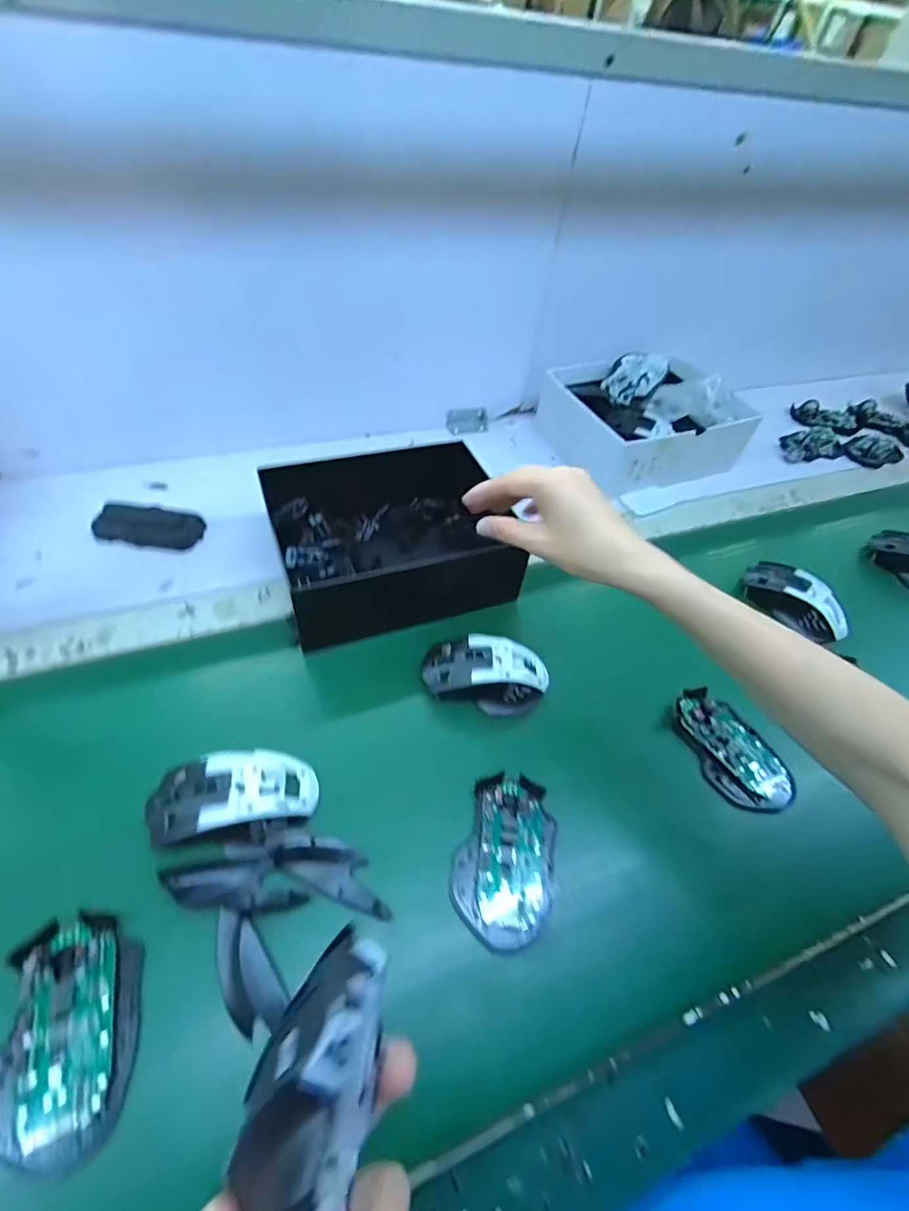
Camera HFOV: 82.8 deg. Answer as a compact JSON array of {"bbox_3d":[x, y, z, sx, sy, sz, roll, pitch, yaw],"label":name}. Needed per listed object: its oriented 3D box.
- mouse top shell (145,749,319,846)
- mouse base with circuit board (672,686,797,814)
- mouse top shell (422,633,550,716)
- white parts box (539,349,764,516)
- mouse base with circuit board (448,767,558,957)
[{"bbox_3d":[-0.163,0.136,0.377,0.113,0.033,0.056,-12,51,-14],"label":"mouse top shell"},{"bbox_3d":[0.243,0.124,0.452,0.064,0.024,0.111,-17,52,-17],"label":"mouse base with circuit board"},{"bbox_3d":[0.029,0.065,0.472,0.115,0.050,0.063,2,49,-2],"label":"mouse top shell"},{"bbox_3d":[0.271,-0.262,0.724,0.255,0.089,0.194,-22,54,-21],"label":"white parts box"},{"bbox_3d":[0.039,0.183,0.381,0.072,0.017,0.114,14,49,9],"label":"mouse base with circuit board"}]

